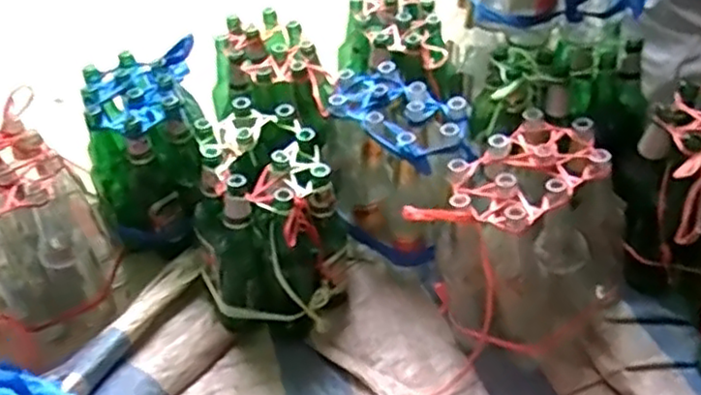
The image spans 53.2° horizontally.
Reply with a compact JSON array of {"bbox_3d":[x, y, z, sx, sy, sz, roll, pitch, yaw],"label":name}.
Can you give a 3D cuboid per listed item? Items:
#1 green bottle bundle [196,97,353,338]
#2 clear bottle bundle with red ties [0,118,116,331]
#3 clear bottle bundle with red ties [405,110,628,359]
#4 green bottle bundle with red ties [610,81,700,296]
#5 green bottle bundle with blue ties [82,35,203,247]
[{"bbox_3d":[-0.127,0.035,1.020,0.199,0.246,0.257,-16,46,-10],"label":"green bottle bundle"},{"bbox_3d":[-0.480,0.084,1.068,0.198,0.327,0.200,-27,49,-20],"label":"clear bottle bundle with red ties"},{"bbox_3d":[0.235,0.060,0.946,0.260,0.253,0.224,8,47,14],"label":"clear bottle bundle with red ties"},{"bbox_3d":[0.500,-0.020,0.990,0.255,0.226,0.173,-36,52,-26],"label":"green bottle bundle with red ties"},{"bbox_3d":[-0.320,-0.080,1.131,0.183,0.207,0.243,-13,45,-7],"label":"green bottle bundle with blue ties"}]

